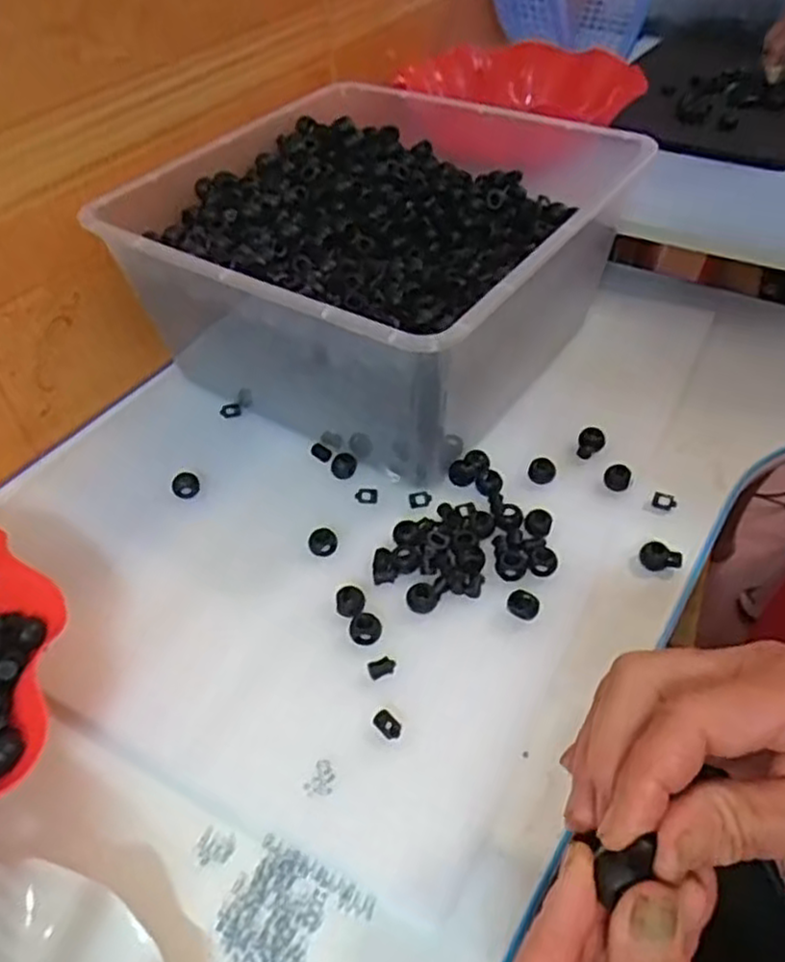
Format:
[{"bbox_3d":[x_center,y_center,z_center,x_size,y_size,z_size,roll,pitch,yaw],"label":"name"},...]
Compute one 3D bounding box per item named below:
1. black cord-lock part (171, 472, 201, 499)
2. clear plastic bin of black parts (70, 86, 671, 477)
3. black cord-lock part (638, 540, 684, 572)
[{"bbox_3d":[-0.141,0.003,0.498,0.018,0.015,0.015,-16,47,-12],"label":"black cord-lock part"},{"bbox_3d":[0.006,-0.185,0.579,0.307,0.143,0.366,24,52,25],"label":"clear plastic bin of black parts"},{"bbox_3d":[0.164,0.048,0.447,0.024,0.011,0.017,23,52,24],"label":"black cord-lock part"}]

